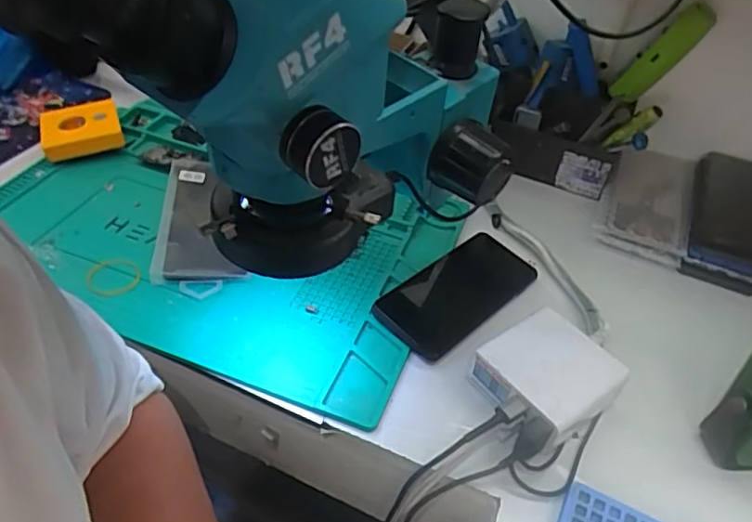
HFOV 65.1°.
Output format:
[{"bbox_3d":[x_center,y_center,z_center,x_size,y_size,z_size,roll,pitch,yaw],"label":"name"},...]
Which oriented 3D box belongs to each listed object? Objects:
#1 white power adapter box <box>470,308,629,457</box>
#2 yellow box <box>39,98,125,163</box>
[{"bbox_3d":[0.133,0.088,0.453,0.092,0.034,0.081,-22,50,-25],"label":"white power adapter box"},{"bbox_3d":[-0.332,-0.145,0.666,0.081,0.026,0.077,-16,48,-20],"label":"yellow box"}]

